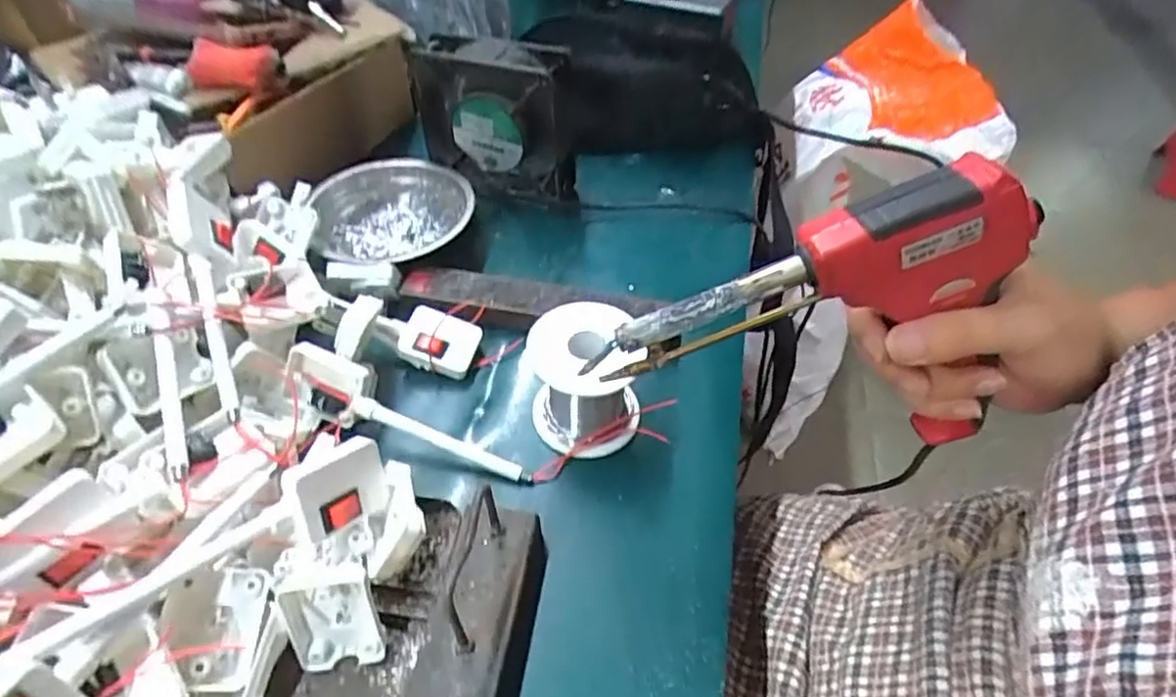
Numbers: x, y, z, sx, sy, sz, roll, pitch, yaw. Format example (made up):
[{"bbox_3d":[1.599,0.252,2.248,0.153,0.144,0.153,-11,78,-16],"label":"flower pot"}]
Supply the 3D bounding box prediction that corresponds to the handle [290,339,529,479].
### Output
[{"bbox_3d":[-0.108,0.042,0.368,0.147,0.028,0.024,27,51,2],"label":"handle"}]

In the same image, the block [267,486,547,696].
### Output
[{"bbox_3d":[-0.079,0.124,0.306,0.106,0.025,0.112,8,49,5],"label":"block"}]

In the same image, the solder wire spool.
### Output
[{"bbox_3d":[-0.002,0.019,0.371,0.060,0.067,0.060,1,49,-1],"label":"solder wire spool"}]

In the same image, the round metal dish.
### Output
[{"bbox_3d":[-0.148,-0.101,0.486,0.117,0.030,0.115,1,49,-1],"label":"round metal dish"}]

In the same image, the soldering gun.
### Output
[{"bbox_3d":[0.103,0.002,0.297,0.181,0.141,0.042,-15,49,8],"label":"soldering gun"}]

